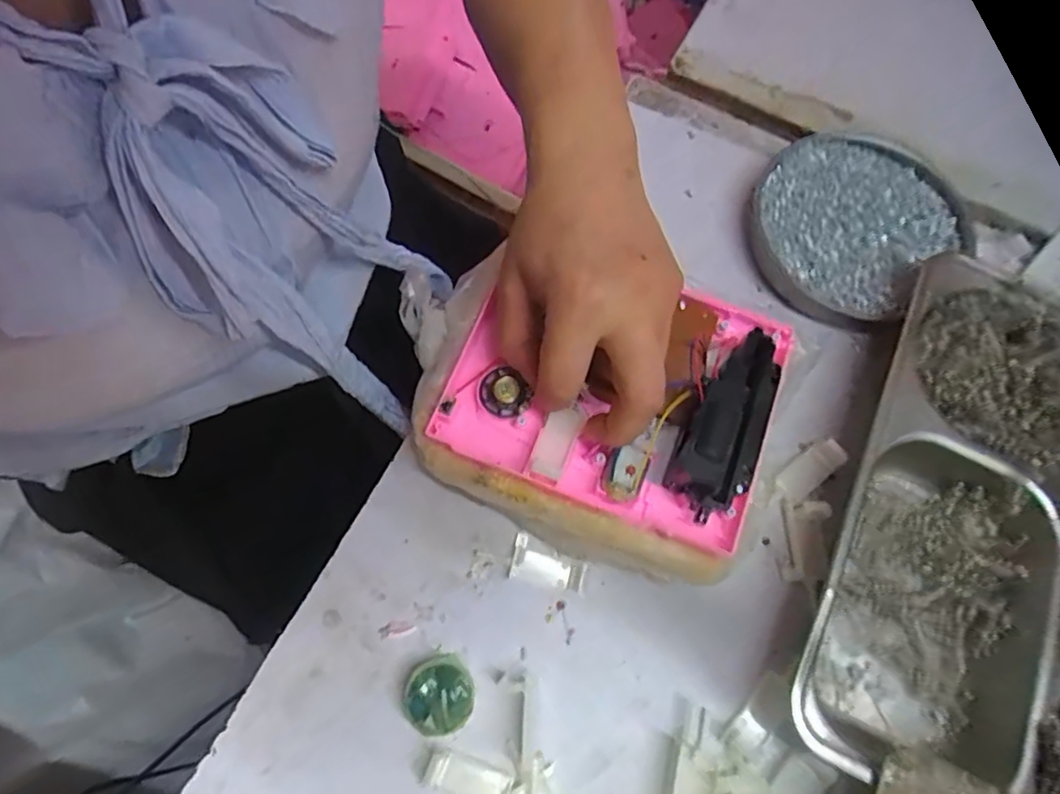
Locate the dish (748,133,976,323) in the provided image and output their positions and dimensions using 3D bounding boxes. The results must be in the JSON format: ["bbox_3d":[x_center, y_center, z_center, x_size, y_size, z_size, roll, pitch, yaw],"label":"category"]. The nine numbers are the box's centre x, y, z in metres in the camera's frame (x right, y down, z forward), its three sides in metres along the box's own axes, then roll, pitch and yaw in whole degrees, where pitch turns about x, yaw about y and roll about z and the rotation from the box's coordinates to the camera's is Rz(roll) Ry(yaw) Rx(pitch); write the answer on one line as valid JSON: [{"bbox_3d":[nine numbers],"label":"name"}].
[{"bbox_3d":[0.203,-0.113,0.374,0.127,0.029,0.121,1,71,-1],"label":"dish"}]

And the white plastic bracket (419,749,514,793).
[{"bbox_3d":[-0.030,0.183,0.273,0.040,0.010,0.022,24,72,7],"label":"white plastic bracket"}]

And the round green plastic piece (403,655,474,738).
[{"bbox_3d":[-0.045,0.146,0.283,0.035,0.017,0.033,1,71,-1],"label":"round green plastic piece"}]

